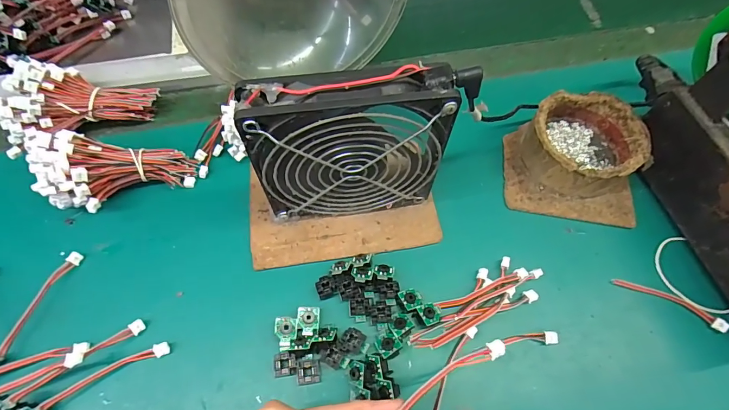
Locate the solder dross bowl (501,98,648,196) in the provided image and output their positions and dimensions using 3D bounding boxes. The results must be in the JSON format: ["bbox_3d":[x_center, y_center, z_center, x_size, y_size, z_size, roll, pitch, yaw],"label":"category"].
[{"bbox_3d":[0.177,-0.049,0.307,0.079,0.041,0.082,0,63,-1],"label":"solder dross bowl"}]

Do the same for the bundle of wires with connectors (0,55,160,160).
[{"bbox_3d":[-0.238,-0.088,0.316,0.112,0.046,0.058,-9,63,-21],"label":"bundle of wires with connectors"}]

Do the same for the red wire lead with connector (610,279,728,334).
[{"bbox_3d":[0.219,0.068,0.269,0.074,0.009,0.011,27,66,12],"label":"red wire lead with connector"}]

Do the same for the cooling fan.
[{"bbox_3d":[-0.005,-0.032,0.247,0.126,0.130,0.028,-7,63,-5],"label":"cooling fan"}]

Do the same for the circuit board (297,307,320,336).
[{"bbox_3d":[-0.038,0.078,0.254,0.014,0.005,0.018,-1,63,-1],"label":"circuit board"}]

